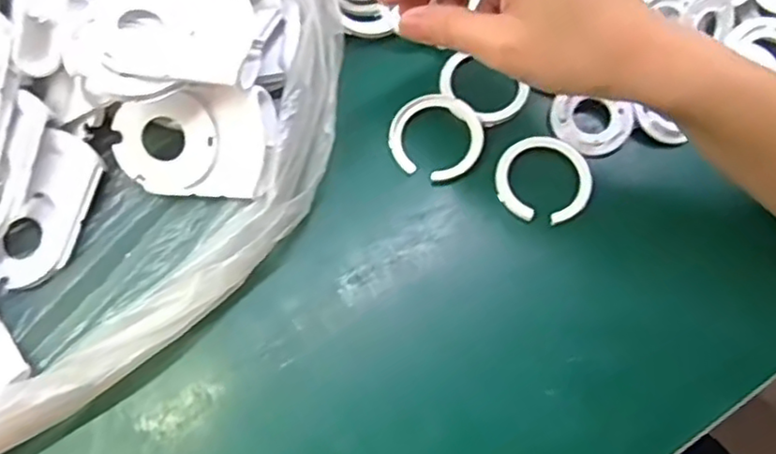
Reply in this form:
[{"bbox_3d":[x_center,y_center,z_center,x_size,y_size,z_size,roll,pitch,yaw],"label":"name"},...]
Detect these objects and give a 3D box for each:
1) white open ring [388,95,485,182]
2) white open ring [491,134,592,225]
[{"bbox_3d":[0.027,-0.050,0.366,0.052,0.006,0.049,0,69,0],"label":"white open ring"},{"bbox_3d":[0.085,-0.026,0.358,0.052,0.004,0.050,0,69,0],"label":"white open ring"}]

